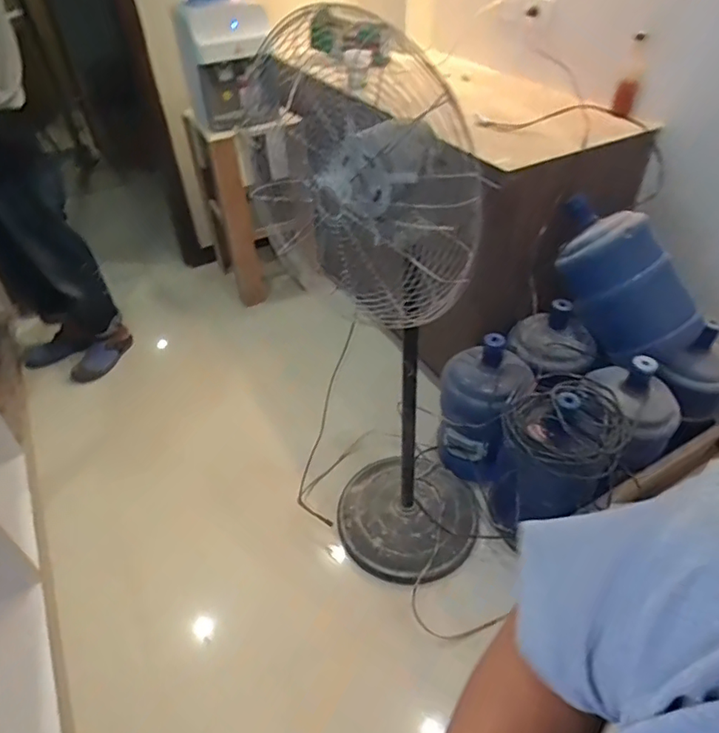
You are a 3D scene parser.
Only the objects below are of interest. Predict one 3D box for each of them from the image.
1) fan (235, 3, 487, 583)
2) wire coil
[{"bbox_3d":[0.071,-0.001,1.204,0.501,1.153,0.417,5,43,8],"label":"fan"},{"bbox_3d":[0.524,0.124,1.343,0.274,0.099,0.319,24,48,25],"label":"wire coil"}]

